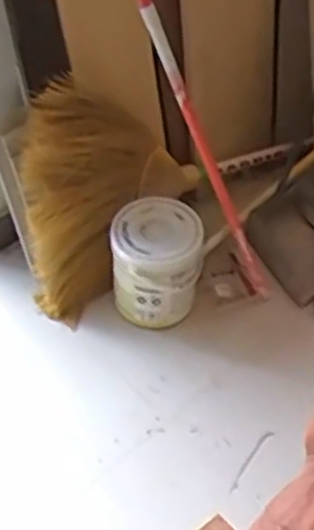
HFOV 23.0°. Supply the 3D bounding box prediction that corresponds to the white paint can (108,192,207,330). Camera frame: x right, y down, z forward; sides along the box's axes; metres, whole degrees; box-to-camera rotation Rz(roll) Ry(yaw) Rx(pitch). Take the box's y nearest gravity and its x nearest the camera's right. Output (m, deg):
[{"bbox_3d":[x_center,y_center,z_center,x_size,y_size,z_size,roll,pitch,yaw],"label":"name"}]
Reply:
[{"bbox_3d":[0.000,-0.008,1.540,0.175,0.198,0.177,1,49,-1],"label":"white paint can"}]

